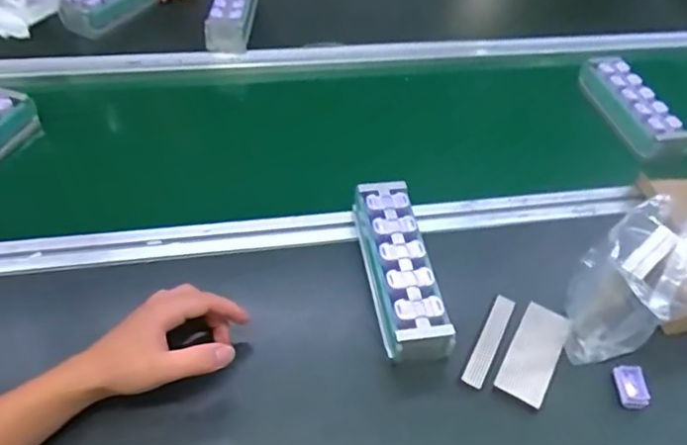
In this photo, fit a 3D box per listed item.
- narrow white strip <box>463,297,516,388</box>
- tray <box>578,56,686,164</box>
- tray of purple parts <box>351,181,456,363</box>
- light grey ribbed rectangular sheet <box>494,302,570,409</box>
[{"bbox_3d":[0.139,0.111,0.543,0.020,0.007,0.104,24,50,16],"label":"narrow white strip"},{"bbox_3d":[0.411,-0.165,0.810,0.056,0.062,0.186,-7,48,-11],"label":"tray"},{"bbox_3d":[0.052,0.046,0.571,0.060,0.053,0.190,-6,48,-10],"label":"tray of purple parts"},{"bbox_3d":[0.179,0.122,0.534,0.043,0.009,0.100,26,50,18],"label":"light grey ribbed rectangular sheet"}]

